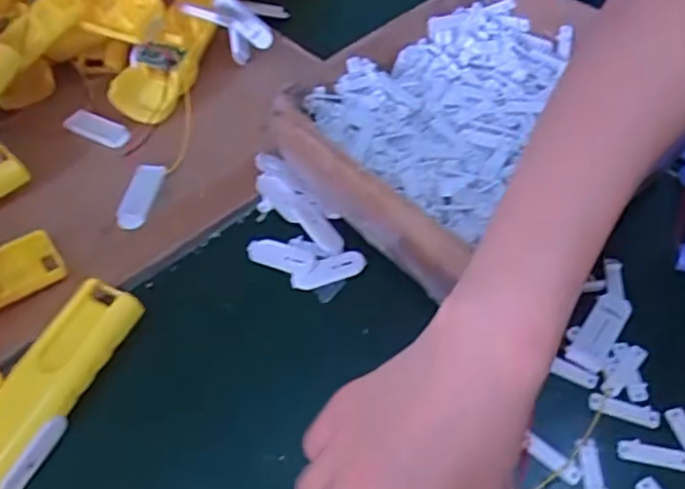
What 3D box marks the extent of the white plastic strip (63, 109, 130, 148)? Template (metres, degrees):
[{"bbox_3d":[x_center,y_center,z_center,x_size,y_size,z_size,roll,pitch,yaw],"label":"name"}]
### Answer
[{"bbox_3d":[-0.201,-0.095,0.516,0.055,0.004,0.021,22,71,11],"label":"white plastic strip"}]

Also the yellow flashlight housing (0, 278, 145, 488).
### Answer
[{"bbox_3d":[-0.176,0.092,0.356,0.041,0.029,0.163,19,56,16],"label":"yellow flashlight housing"}]

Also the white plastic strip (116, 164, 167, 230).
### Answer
[{"bbox_3d":[-0.148,-0.036,0.460,0.022,0.006,0.057,8,54,8],"label":"white plastic strip"}]

